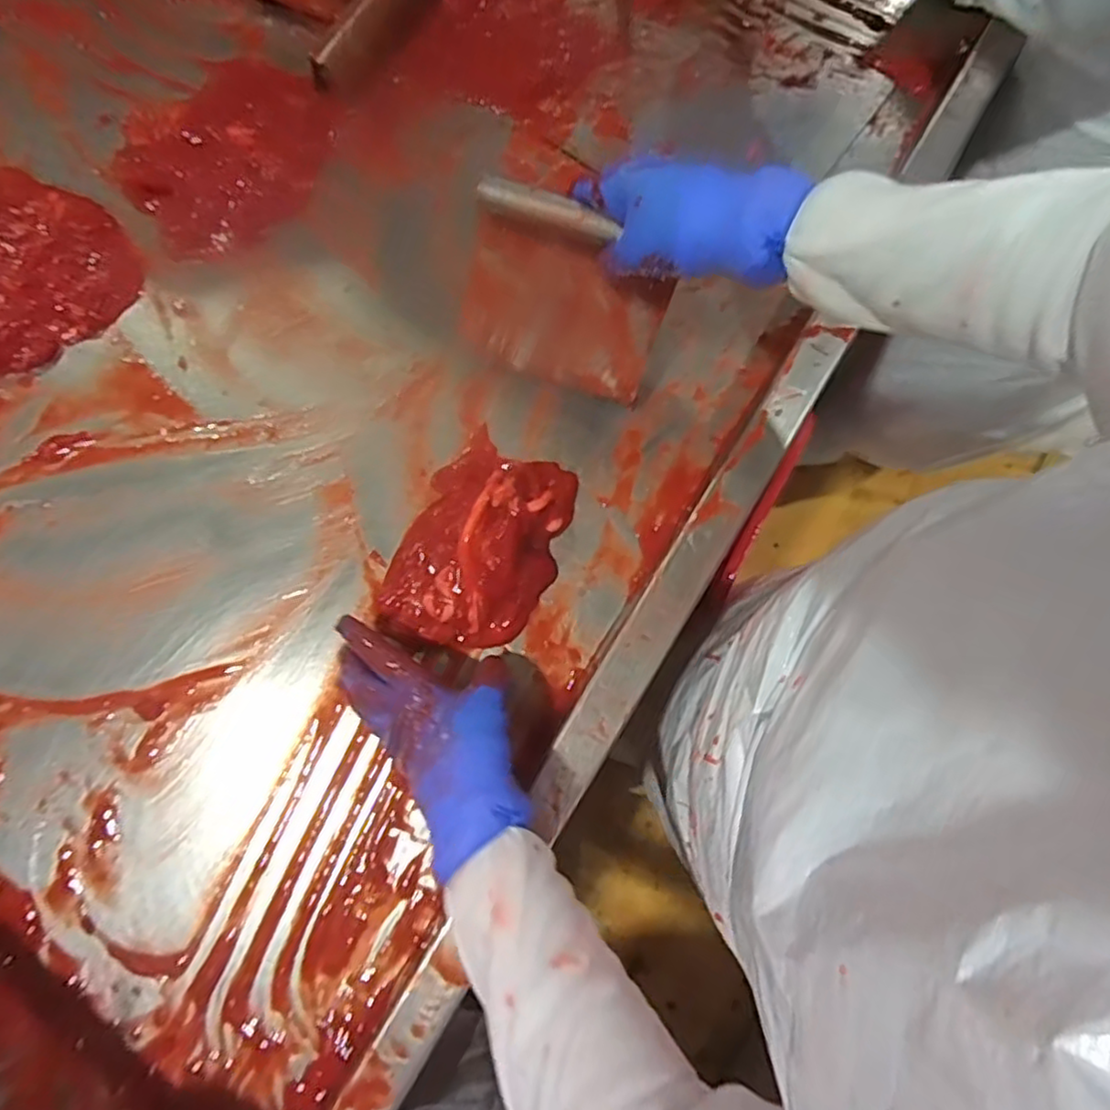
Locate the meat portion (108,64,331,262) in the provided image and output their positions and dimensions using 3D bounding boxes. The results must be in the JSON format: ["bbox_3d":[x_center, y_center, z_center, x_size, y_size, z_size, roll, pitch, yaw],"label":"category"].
[{"bbox_3d":[-0.303,-0.374,0.630,0.197,0.028,0.166,-30,79,-6],"label":"meat portion"}]

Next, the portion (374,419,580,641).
[{"bbox_3d":[-0.060,-0.012,0.534,0.118,0.042,0.168,23,79,5],"label":"portion"}]

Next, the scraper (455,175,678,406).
[{"bbox_3d":[0.008,-0.193,0.506,0.150,0.141,0.022,17,53,-4],"label":"scraper"}]

